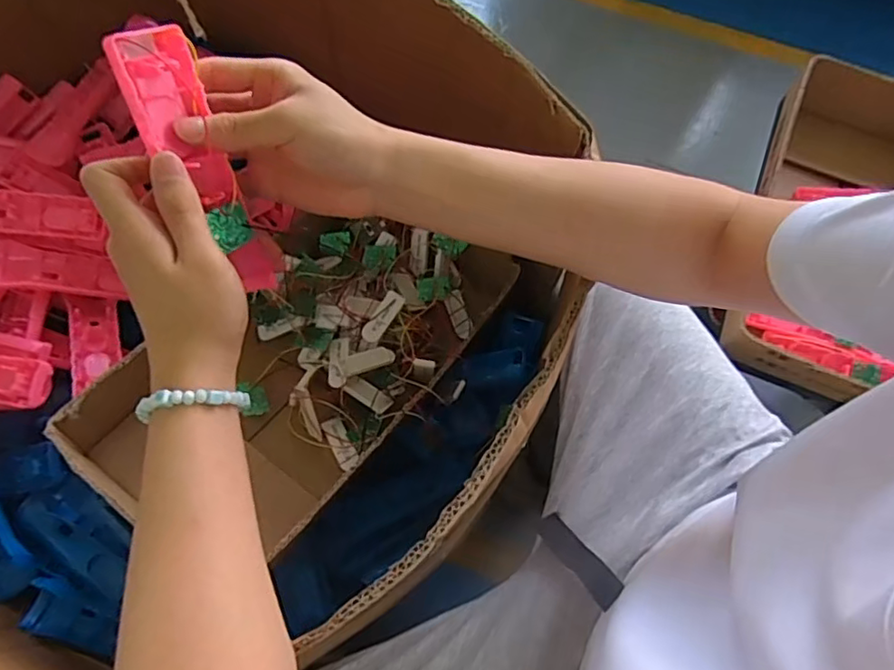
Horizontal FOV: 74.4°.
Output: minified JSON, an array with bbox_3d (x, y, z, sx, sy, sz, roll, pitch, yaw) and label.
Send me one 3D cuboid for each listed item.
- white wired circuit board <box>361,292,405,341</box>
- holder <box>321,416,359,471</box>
[{"bbox_3d":[-0.065,-0.019,0.597,0.024,0.007,0.057,28,76,21],"label":"white wired circuit board"},{"bbox_3d":[-0.104,0.105,0.576,0.020,0.009,0.055,-27,70,-11],"label":"holder"}]

